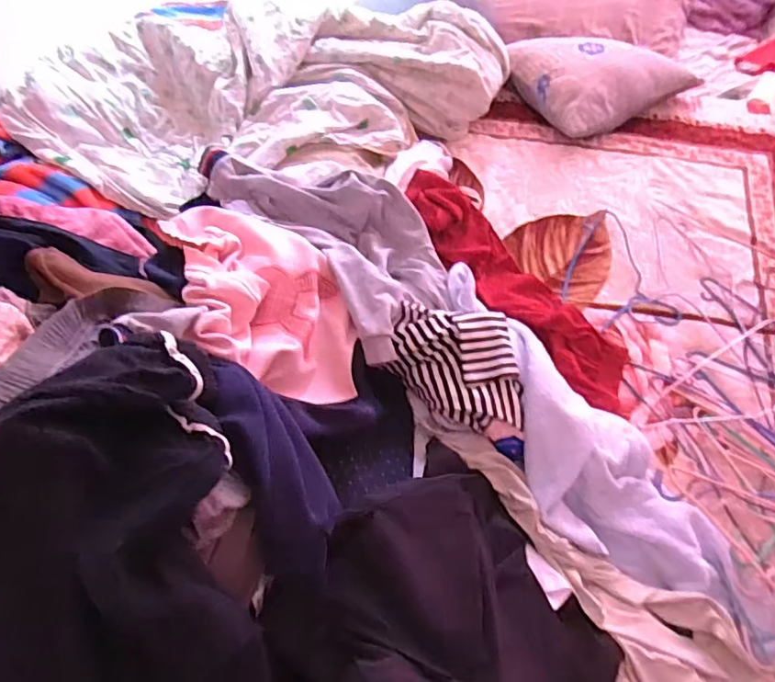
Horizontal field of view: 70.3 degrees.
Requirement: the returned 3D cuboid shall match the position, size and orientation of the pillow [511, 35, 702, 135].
[{"bbox_3d":[0.542,-0.707,1.444,0.406,0.102,0.336,-28,62,-16],"label":"pillow"}]

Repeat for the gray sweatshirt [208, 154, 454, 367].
[{"bbox_3d":[-0.079,-0.215,1.020,0.273,0.138,0.550,-33,63,-18],"label":"gray sweatshirt"}]

